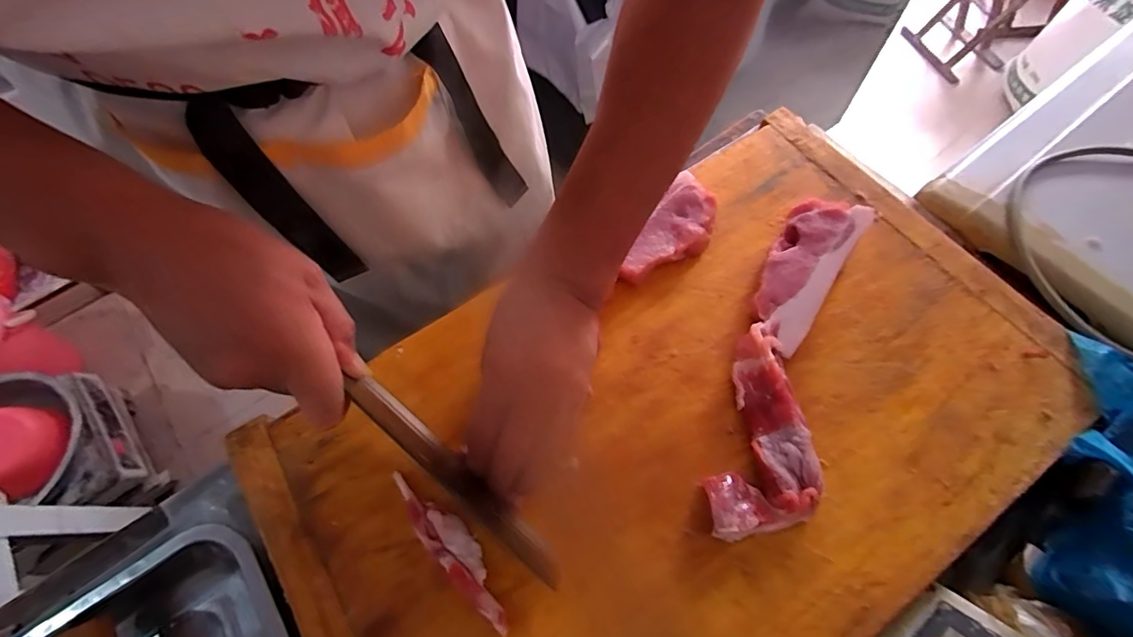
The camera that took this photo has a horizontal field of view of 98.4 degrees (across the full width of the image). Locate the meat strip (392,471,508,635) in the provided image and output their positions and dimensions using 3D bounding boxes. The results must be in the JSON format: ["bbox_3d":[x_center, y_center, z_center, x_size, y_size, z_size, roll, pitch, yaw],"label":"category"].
[{"bbox_3d":[-0.078,0.151,0.328,0.026,0.011,0.122,-37,69,-15],"label":"meat strip"}]

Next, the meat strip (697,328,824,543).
[{"bbox_3d":[0.135,0.078,0.352,0.072,0.025,0.144,0,64,2],"label":"meat strip"}]

